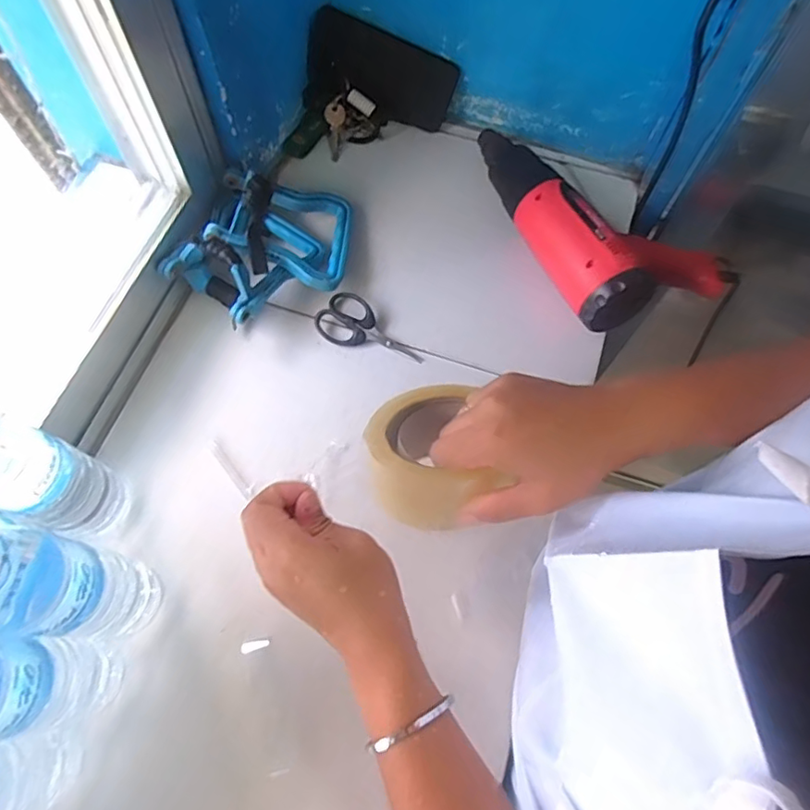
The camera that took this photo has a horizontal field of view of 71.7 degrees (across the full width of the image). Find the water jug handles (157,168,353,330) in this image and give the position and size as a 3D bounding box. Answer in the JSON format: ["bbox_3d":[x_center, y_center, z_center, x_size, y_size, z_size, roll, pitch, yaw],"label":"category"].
[{"bbox_3d":[-0.131,-0.165,0.558,0.147,0.083,0.189,23,69,9],"label":"water jug handles"}]

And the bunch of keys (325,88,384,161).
[{"bbox_3d":[-0.058,-0.329,0.648,0.066,0.057,0.054,-12,68,-6],"label":"bunch of keys"}]

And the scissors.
[{"bbox_3d":[-0.035,-0.070,0.554,0.109,0.017,0.052,33,70,12],"label":"scissors"}]

